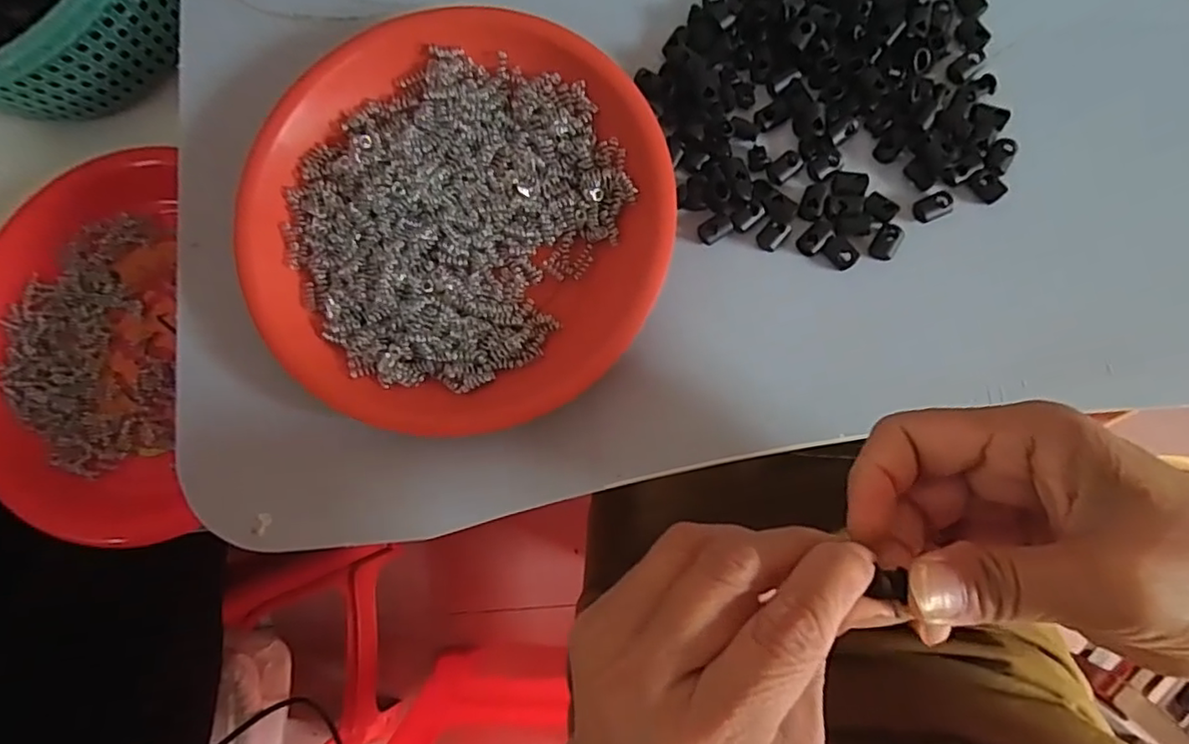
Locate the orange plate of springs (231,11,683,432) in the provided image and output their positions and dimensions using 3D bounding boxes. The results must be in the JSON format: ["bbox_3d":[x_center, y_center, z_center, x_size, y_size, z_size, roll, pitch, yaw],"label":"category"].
[{"bbox_3d":[-0.064,-0.072,0.288,0.182,0.030,0.196,-1,84,7],"label":"orange plate of springs"}]

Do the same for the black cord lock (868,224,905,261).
[{"bbox_3d":[0.133,-0.059,0.285,0.011,0.008,0.016,32,88,9],"label":"black cord lock"}]

